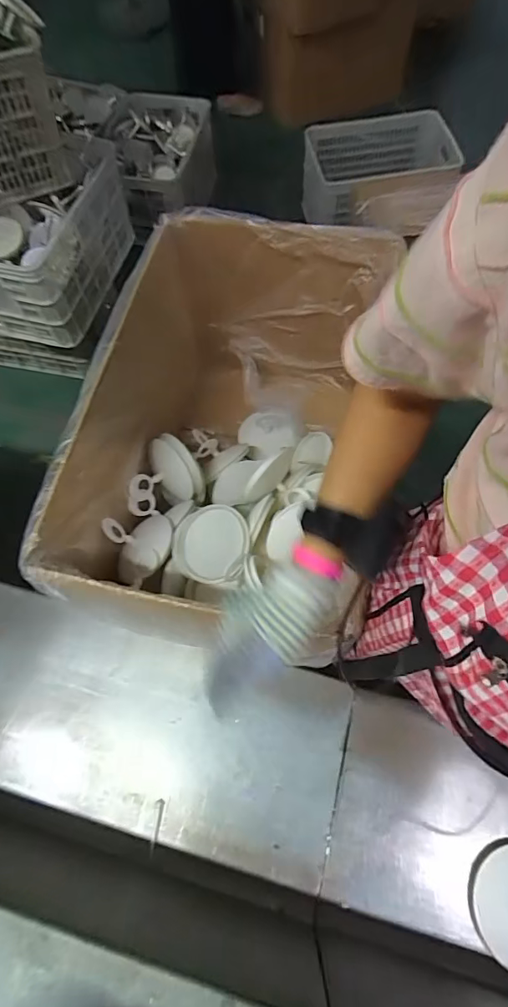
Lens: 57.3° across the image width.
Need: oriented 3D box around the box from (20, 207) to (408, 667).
[{"bbox_3d":[-0.023,-0.100,0.811,0.398,0.394,0.648,11,71,7],"label":"box"}]

